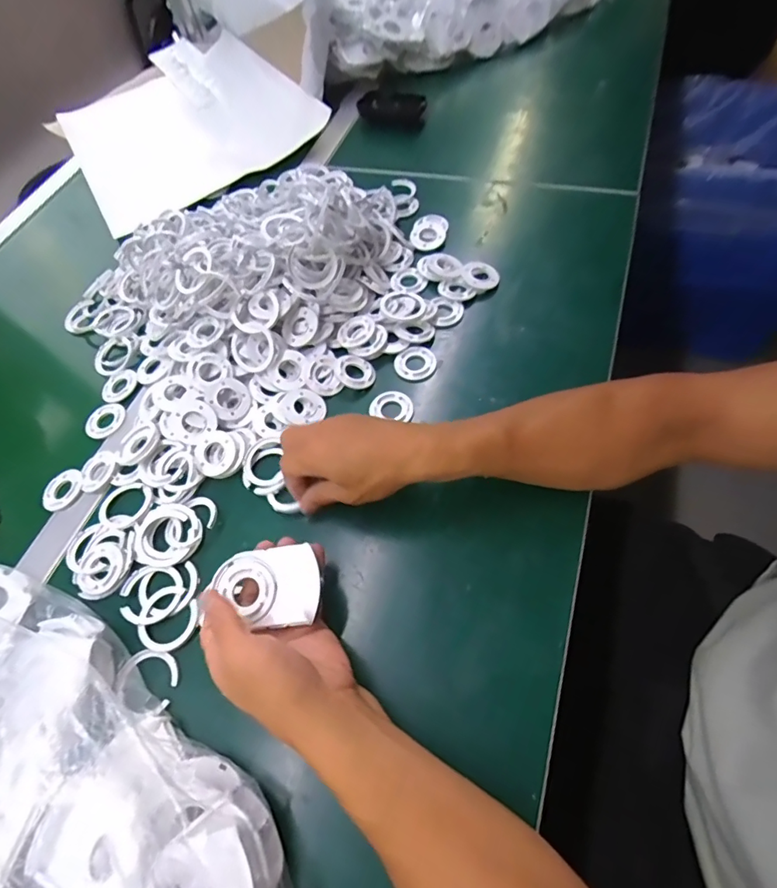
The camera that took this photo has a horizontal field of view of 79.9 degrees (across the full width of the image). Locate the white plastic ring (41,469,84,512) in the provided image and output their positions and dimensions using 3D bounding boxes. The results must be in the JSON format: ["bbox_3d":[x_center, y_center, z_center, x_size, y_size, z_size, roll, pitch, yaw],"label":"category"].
[{"bbox_3d":[-0.330,0.046,0.471,0.042,0.008,0.043,-4,60,6],"label":"white plastic ring"}]

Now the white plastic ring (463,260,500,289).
[{"bbox_3d":[0.108,-0.196,0.544,0.042,0.014,0.039,2,60,9],"label":"white plastic ring"}]

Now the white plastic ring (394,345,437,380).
[{"bbox_3d":[0.029,-0.087,0.497,0.044,0.006,0.040,-4,60,6],"label":"white plastic ring"}]

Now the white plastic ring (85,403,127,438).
[{"bbox_3d":[-0.310,-0.025,0.511,0.045,0.006,0.039,-42,63,-16],"label":"white plastic ring"}]

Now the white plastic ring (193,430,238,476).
[{"bbox_3d":[-0.168,0.009,0.452,0.042,0.007,0.042,-3,76,11],"label":"white plastic ring"}]

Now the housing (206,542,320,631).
[{"bbox_3d":[-0.094,0.108,0.353,0.079,0.011,0.056,-9,61,-3],"label":"housing"}]

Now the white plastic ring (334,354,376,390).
[{"bbox_3d":[-0.036,-0.078,0.493,0.044,0.008,0.038,21,64,13],"label":"white plastic ring"}]

